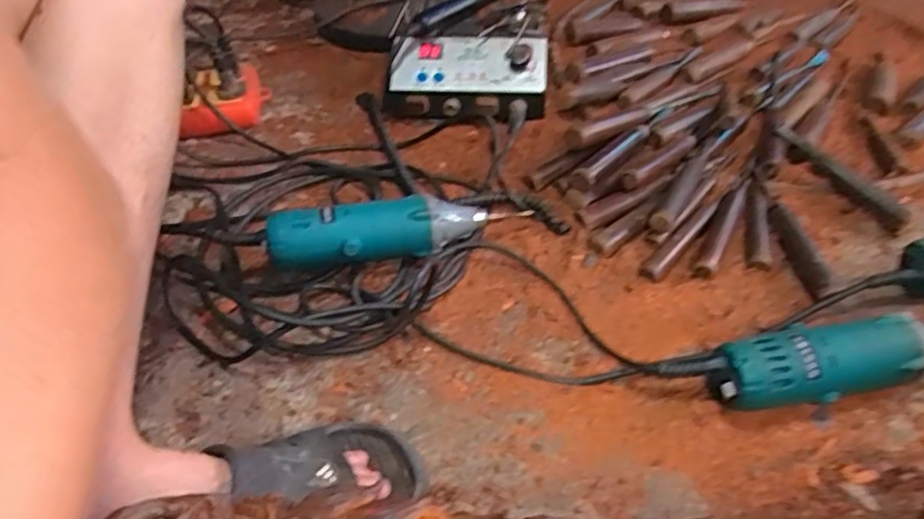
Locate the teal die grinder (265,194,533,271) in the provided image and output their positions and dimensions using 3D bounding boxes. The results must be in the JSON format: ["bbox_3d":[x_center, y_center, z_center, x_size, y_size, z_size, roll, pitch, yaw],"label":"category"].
[{"bbox_3d":[-0.054,-0.025,0.599,0.228,0.065,0.054,-12,46,-7],"label":"teal die grinder"}]

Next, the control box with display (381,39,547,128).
[{"bbox_3d":[0.006,-0.209,0.764,0.176,0.048,0.093,3,86,5],"label":"control box with display"}]

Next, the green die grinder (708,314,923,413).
[{"bbox_3d":[0.288,0.074,0.493,0.210,0.053,0.055,-11,46,-7],"label":"green die grinder"}]

